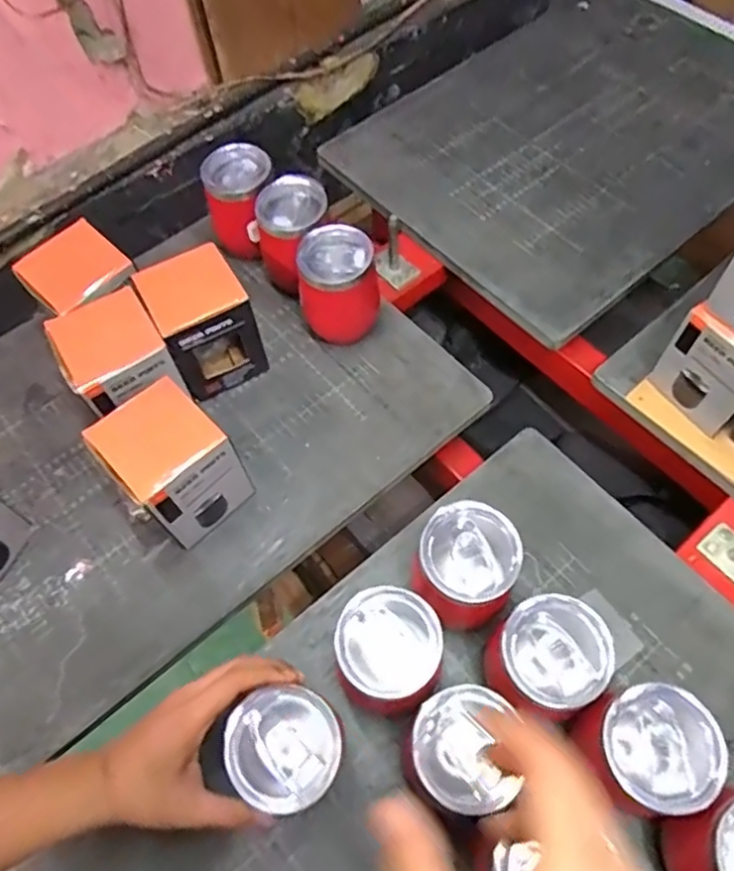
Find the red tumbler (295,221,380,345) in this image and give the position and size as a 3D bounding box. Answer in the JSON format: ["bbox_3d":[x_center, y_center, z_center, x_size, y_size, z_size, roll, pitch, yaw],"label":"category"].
[{"bbox_3d":[-0.029,-0.151,0.690,0.079,0.118,0.077,-1,61,2],"label":"red tumbler"}]

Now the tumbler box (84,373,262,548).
[{"bbox_3d":[-0.177,0.031,0.598,0.090,0.133,0.090,41,71,21],"label":"tumbler box"}]

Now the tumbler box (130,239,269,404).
[{"bbox_3d":[-0.169,-0.120,0.672,0.097,0.138,0.095,-27,64,-11],"label":"tumbler box"}]

